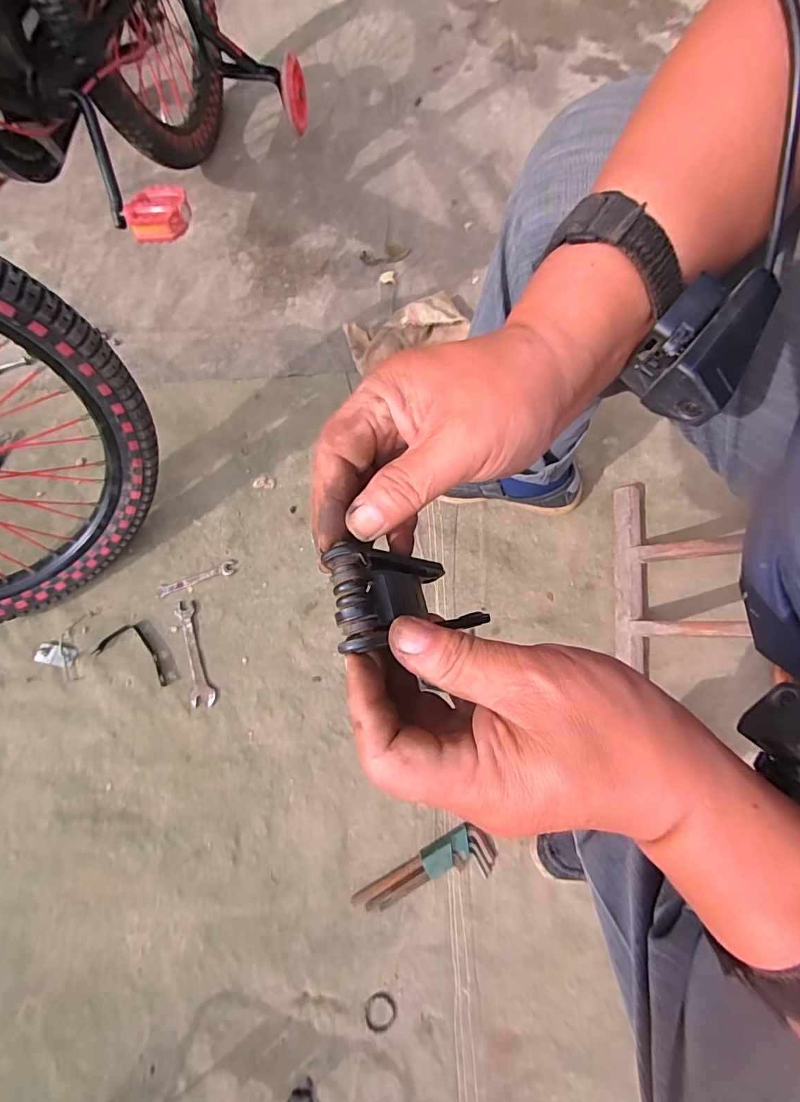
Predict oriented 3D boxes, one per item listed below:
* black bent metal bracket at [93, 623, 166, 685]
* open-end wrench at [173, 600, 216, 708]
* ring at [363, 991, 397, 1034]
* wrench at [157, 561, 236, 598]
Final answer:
[{"bbox_3d":[-0.367,0.141,0.655,0.111,0.013,0.055,22,74,6],"label":"black bent metal bracket"},{"bbox_3d":[-0.293,0.145,0.662,0.032,0.005,0.148,-16,74,-6],"label":"open-end wrench"},{"bbox_3d":[-0.024,0.545,0.548,0.039,0.007,0.041,0,73,-1],"label":"ring"},{"bbox_3d":[-0.300,0.039,0.688,0.112,0.006,0.023,-19,74,-7],"label":"wrench"}]

